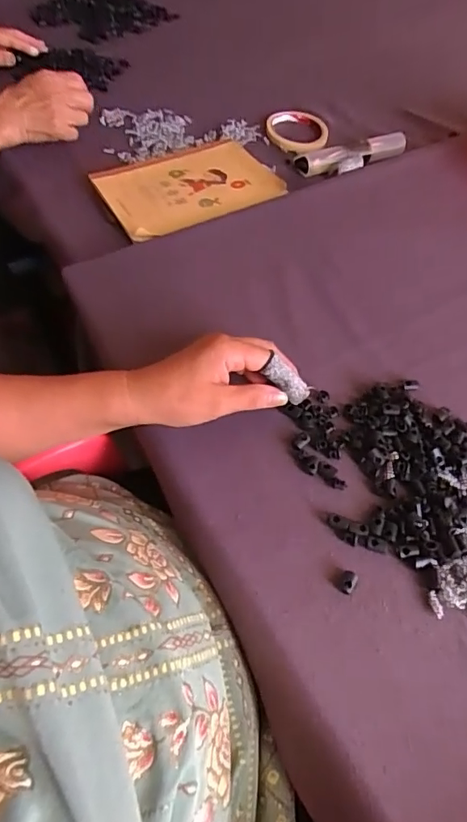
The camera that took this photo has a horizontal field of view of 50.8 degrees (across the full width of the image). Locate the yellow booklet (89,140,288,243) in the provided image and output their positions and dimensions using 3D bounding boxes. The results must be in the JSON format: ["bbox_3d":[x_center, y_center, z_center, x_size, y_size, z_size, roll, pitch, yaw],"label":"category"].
[{"bbox_3d":[-0.057,-0.284,0.616,0.207,0.018,0.158,-25,62,-20],"label":"yellow booklet"}]

